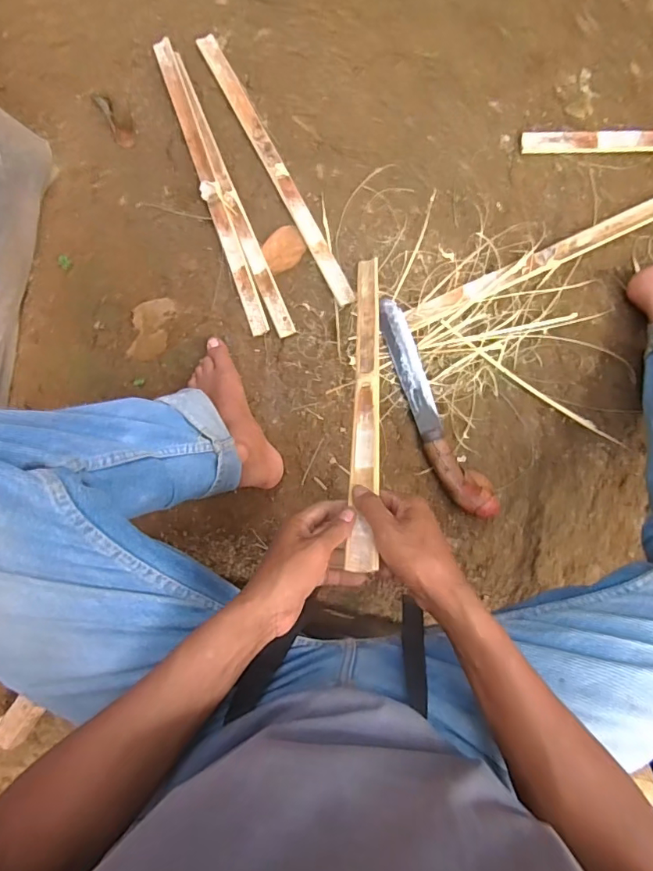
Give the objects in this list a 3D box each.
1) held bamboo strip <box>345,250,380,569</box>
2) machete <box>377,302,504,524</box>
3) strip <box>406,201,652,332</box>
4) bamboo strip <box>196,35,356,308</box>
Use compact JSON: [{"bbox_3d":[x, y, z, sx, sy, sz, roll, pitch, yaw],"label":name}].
[{"bbox_3d":[0.049,-0.070,0.579,0.030,0.011,0.479,1,52,5],"label":"held bamboo strip"},{"bbox_3d":[0.146,-0.040,0.696,0.060,0.030,0.337,-25,84,3],"label":"machete"},{"bbox_3d":[0.338,-0.263,0.702,0.468,0.011,0.035,-24,84,3],"label":"strip"},{"bbox_3d":[-0.080,-0.419,0.755,0.030,0.008,0.492,-28,84,3],"label":"bamboo strip"}]

